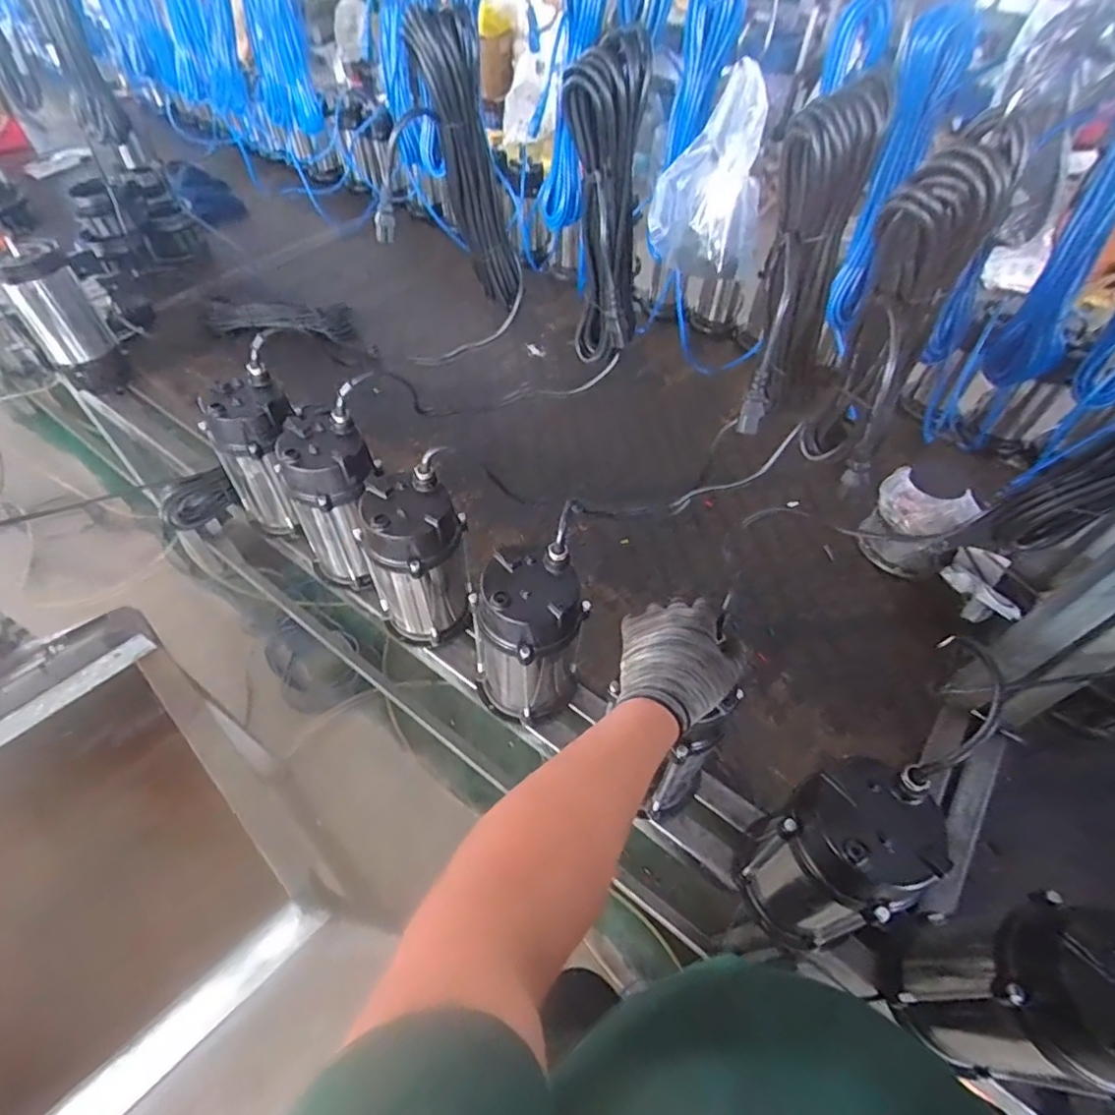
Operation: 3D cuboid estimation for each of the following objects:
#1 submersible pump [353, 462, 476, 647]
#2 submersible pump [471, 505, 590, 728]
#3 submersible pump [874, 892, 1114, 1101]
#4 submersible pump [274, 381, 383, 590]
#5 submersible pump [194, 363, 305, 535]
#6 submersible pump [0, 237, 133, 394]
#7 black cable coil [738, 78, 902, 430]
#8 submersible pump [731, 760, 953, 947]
[{"bbox_3d":[-0.190,0.013,0.821,0.135,0.257,0.116,-18,55,-15],"label":"submersible pump"},{"bbox_3d":[-0.031,0.117,0.730,0.135,0.261,0.141,-9,54,-9],"label":"submersible pump"},{"bbox_3d":[0.416,0.391,0.529,0.120,0.254,0.126,-1,53,-3],"label":"submersible pump"},{"bbox_3d":[-0.324,-0.074,0.880,0.140,0.249,0.123,4,53,1],"label":"submersible pump"},{"bbox_3d":[-0.462,-0.163,0.946,0.114,0.255,0.116,1,53,-1],"label":"submersible pump"},{"bbox_3d":[-0.979,-0.470,1.173,0.128,0.267,0.114,-31,59,-23],"label":"submersible pump"},{"bbox_3d":[0.243,-0.264,0.595,0.108,0.335,0.065,16,54,10],"label":"black cable coil"},{"bbox_3d":[0.276,0.317,0.609,0.114,0.273,0.124,-19,56,-15],"label":"submersible pump"}]

